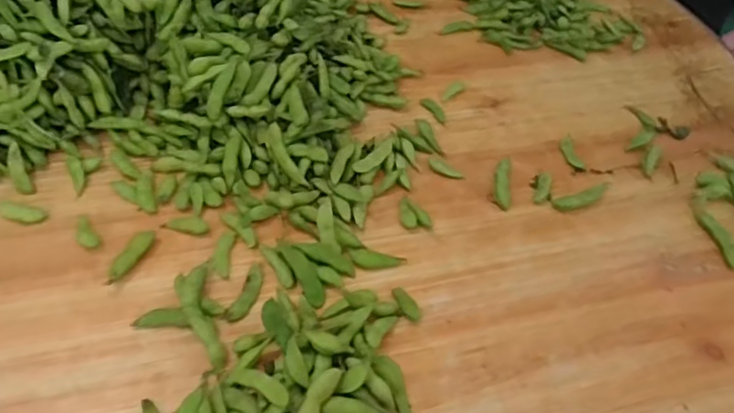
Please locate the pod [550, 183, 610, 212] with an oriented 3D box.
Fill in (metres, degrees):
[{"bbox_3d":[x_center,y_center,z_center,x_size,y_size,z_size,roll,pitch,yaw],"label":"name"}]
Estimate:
[{"bbox_3d":[0.178,-0.007,0.444,0.059,0.008,0.017,-16,51,-17],"label":"pod"}]

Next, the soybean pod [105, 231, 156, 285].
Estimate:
[{"bbox_3d":[-0.163,0.034,0.376,0.014,0.007,0.045,19,50,13],"label":"soybean pod"}]

